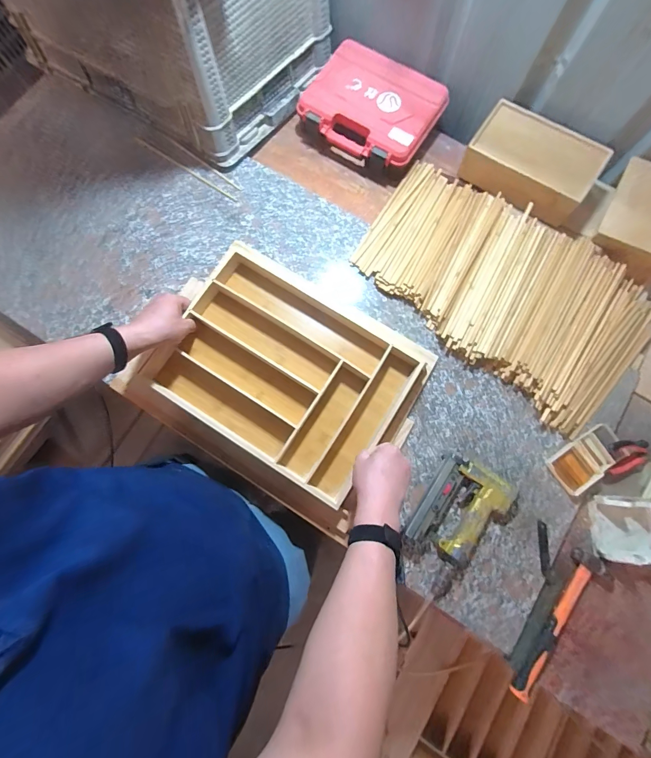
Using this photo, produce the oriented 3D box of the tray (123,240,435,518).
[{"bbox_3d":[-0.078,-0.011,0.662,0.464,0.063,0.388,33,81,7],"label":"tray"}]

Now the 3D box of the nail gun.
[{"bbox_3d":[0.252,0.246,0.624,0.144,0.038,0.184,33,81,7],"label":"nail gun"}]

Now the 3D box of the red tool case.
[{"bbox_3d":[0.105,-0.620,0.776,0.300,0.067,0.227,31,81,6],"label":"red tool case"}]

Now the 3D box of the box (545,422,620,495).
[{"bbox_3d":[0.498,0.155,0.640,0.129,0.027,0.081,-32,80,-5],"label":"box"}]

